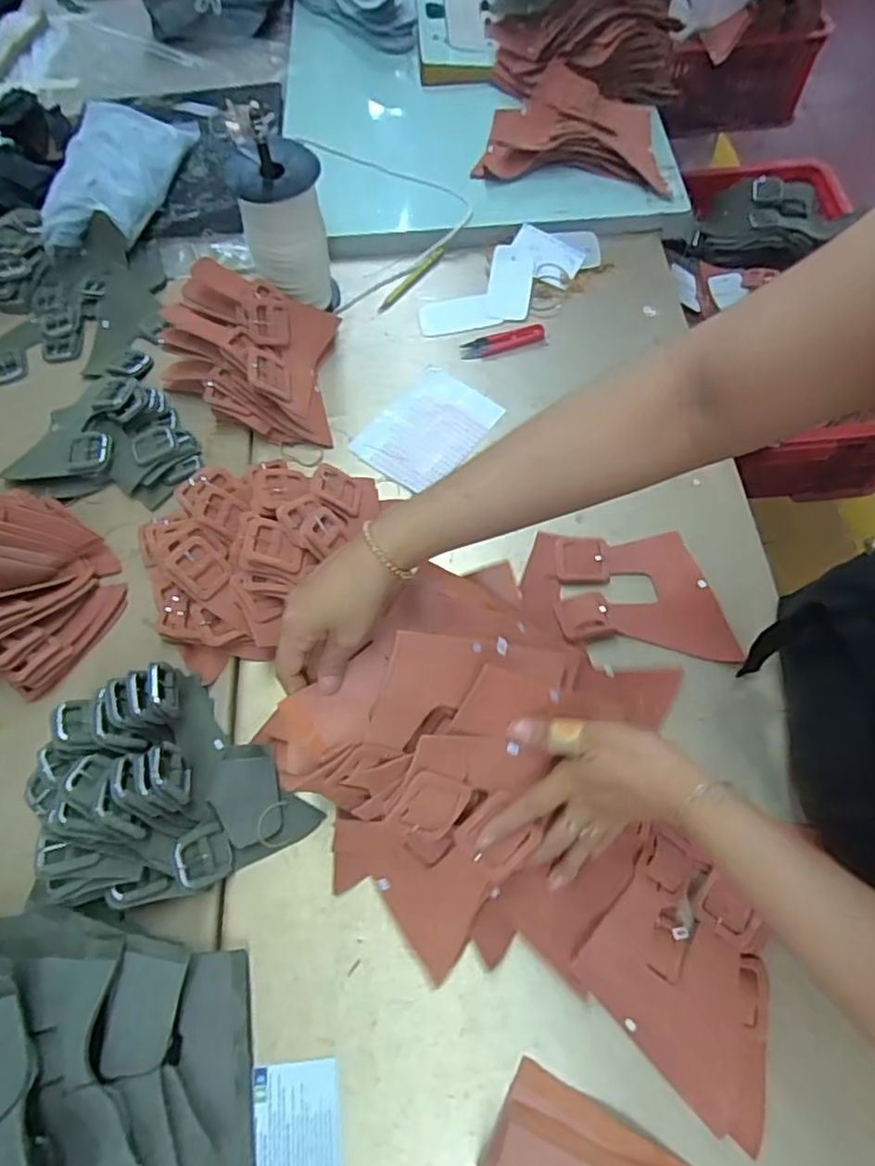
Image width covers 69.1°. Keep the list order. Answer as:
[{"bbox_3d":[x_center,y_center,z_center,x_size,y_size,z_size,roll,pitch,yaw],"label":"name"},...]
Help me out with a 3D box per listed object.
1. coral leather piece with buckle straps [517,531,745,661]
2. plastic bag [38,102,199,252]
[{"bbox_3d":[0.181,0.005,0.612,0.192,0.023,0.121,3,66,4],"label":"coral leather piece with buckle straps"},{"bbox_3d":[-0.429,-0.544,0.844,0.136,0.064,0.265,9,66,6],"label":"plastic bag"}]

